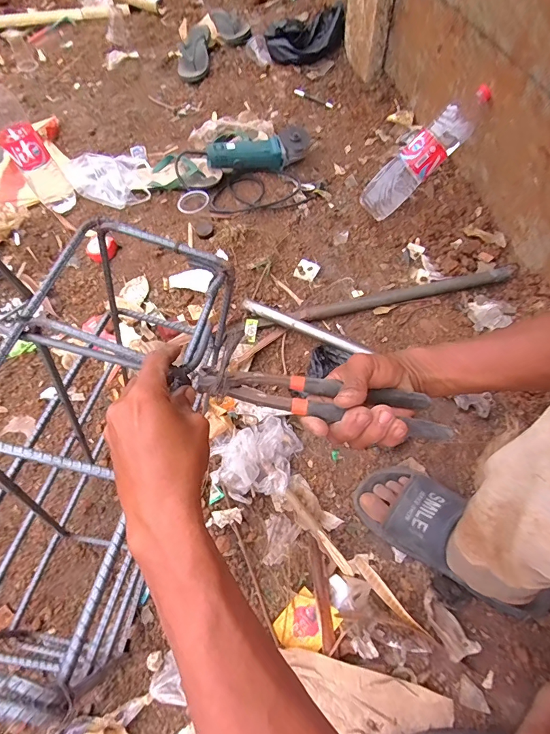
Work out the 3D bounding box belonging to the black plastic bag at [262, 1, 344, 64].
[{"bbox_3d":[0.093,-1.089,1.241,0.240,0.091,0.211,1,63,3],"label":"black plastic bag"}]

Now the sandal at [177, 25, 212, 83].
[{"bbox_3d":[-0.279,-1.079,1.307,0.114,0.054,0.274,-3,63,1],"label":"sandal"}]

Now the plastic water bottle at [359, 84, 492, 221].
[{"bbox_3d":[0.324,-0.478,0.858,0.314,0.109,0.104,-43,66,13],"label":"plastic water bottle"}]

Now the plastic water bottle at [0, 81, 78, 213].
[{"bbox_3d":[-0.573,-0.499,0.896,0.088,0.291,0.085,-36,67,-15],"label":"plastic water bottle"}]

